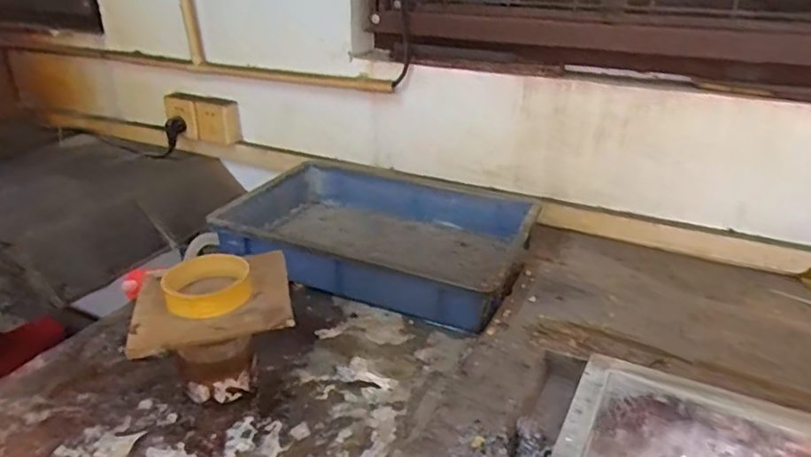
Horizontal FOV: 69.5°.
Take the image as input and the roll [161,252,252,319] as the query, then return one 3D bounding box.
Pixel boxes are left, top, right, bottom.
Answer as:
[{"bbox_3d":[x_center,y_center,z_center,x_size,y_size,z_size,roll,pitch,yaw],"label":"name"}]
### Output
[{"bbox_3d":[-0.204,0.060,0.611,0.087,0.031,0.087,0,26,0],"label":"roll"}]

